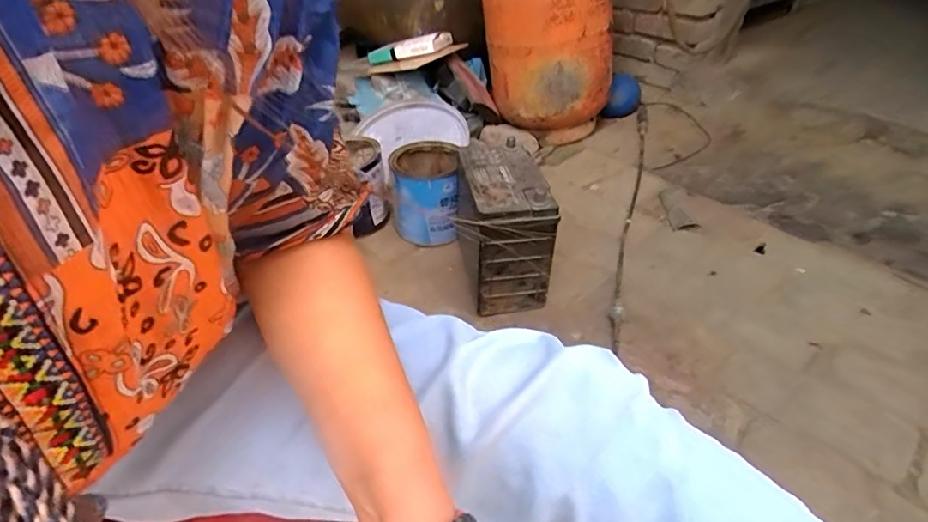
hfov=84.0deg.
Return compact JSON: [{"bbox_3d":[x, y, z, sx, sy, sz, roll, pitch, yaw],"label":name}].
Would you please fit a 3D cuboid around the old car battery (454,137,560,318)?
[{"bbox_3d":[0.066,-0.061,0.908,0.130,0.212,0.232,-10,40,-7],"label":"old car battery"}]

